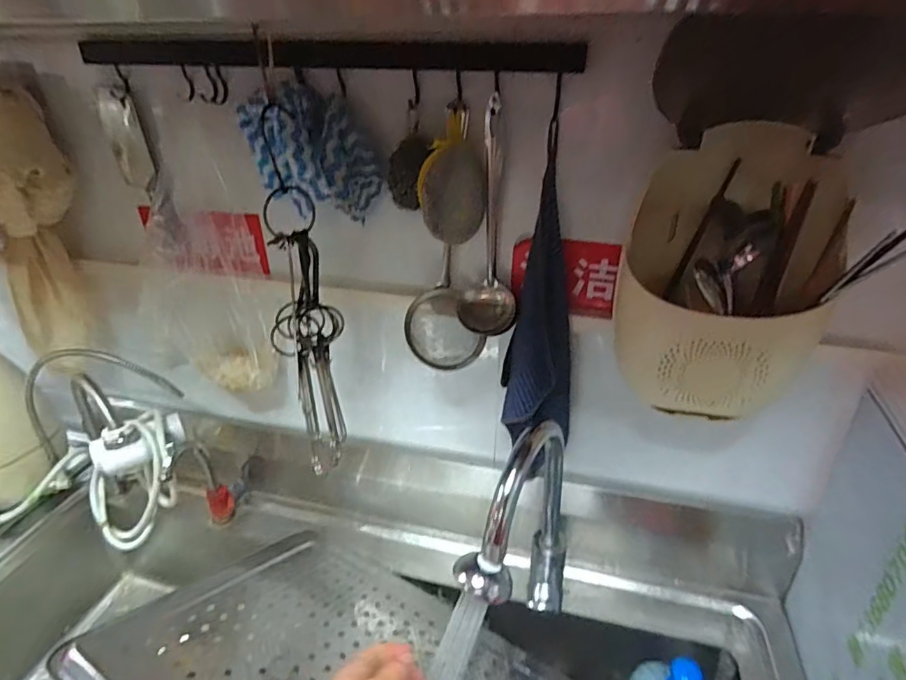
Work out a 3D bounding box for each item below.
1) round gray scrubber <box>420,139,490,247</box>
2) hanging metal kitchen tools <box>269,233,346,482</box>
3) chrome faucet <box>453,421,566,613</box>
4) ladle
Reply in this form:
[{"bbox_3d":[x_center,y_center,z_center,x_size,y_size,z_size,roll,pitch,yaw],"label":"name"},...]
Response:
[{"bbox_3d":[0.001,-0.160,0.560,0.072,0.099,0.014,-8,31,-12],"label":"round gray scrubber"},{"bbox_3d":[-0.167,0.026,0.613,0.076,0.303,0.044,-13,33,-21],"label":"hanging metal kitchen tools"},{"bbox_3d":[0.083,0.230,0.559,0.062,0.265,0.209,20,36,30],"label":"chrome faucet"},{"bbox_3d":[0.041,-0.126,0.561,0.067,0.236,0.062,3,31,4],"label":"ladle"}]

